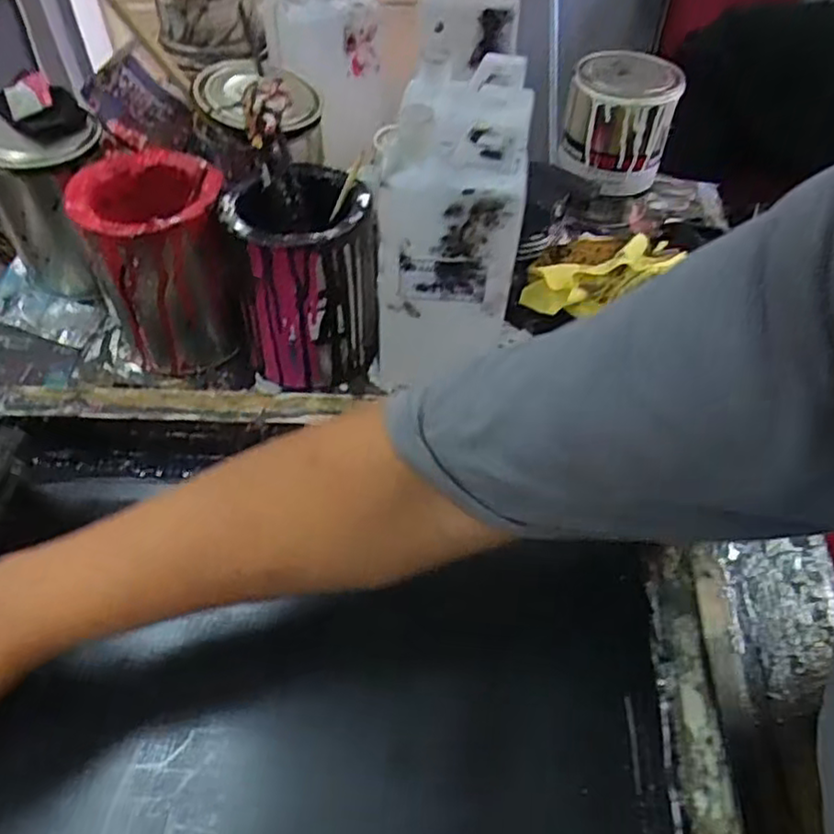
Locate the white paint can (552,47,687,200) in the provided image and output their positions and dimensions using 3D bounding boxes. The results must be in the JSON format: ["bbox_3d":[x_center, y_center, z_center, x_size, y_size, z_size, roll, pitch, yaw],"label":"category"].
[{"bbox_3d":[0.207,-0.303,0.701,0.107,0.102,0.104,13,51,8],"label":"white paint can"}]

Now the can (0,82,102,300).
[{"bbox_3d":[-0.317,-0.199,0.608,0.106,0.151,0.094,-19,54,-17],"label":"can"}]

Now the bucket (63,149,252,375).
[{"bbox_3d":[-0.200,-0.124,0.543,0.098,0.136,0.112,-1,50,-3],"label":"bucket"}]

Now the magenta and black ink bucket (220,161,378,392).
[{"bbox_3d":[-0.086,-0.106,0.538,0.100,0.146,0.098,1,50,-1],"label":"magenta and black ink bucket"}]

